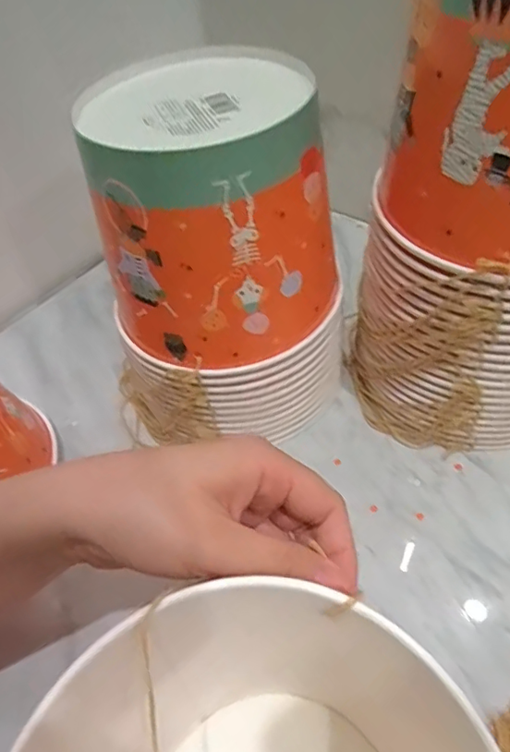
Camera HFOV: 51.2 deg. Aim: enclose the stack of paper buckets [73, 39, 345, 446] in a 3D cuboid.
[{"bbox_3d":[-0.027,-0.080,0.344,0.140,0.187,0.150,-13,50,-4],"label":"stack of paper buckets"}]

